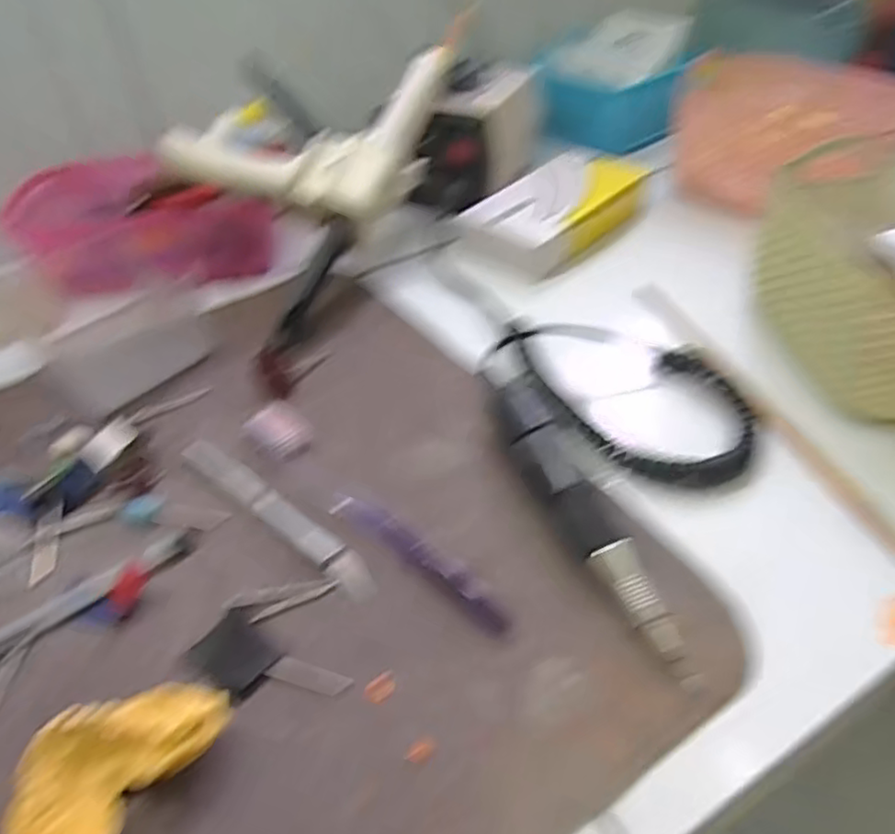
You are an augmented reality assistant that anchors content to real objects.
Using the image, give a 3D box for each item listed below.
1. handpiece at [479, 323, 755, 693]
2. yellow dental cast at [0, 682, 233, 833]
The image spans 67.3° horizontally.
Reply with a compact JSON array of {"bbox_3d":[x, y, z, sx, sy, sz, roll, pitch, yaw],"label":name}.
[{"bbox_3d":[0.107,0.011,0.351,0.140,0.023,0.211,-18,47,-16],"label":"handpiece"},{"bbox_3d":[-0.118,0.124,0.241,0.078,0.029,0.042,-34,53,-29],"label":"yellow dental cast"}]

